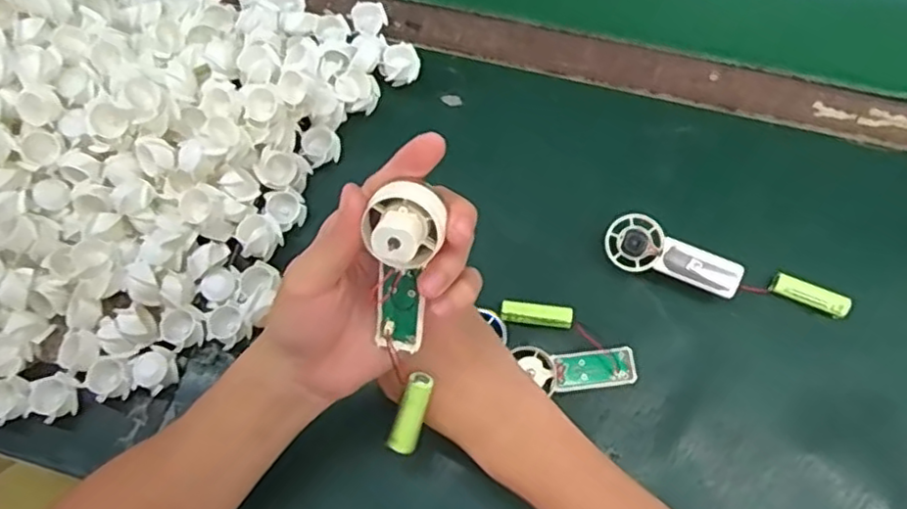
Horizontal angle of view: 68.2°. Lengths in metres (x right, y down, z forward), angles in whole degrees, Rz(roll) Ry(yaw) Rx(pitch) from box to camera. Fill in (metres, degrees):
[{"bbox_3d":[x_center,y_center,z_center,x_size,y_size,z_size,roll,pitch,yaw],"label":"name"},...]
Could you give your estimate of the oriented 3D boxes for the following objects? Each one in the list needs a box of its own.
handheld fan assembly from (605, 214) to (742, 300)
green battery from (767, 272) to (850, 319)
[{"bbox_3d":[0.155,0.001,0.472,0.092,0.015,0.035,21,70,10],"label":"handheld fan assembly"},{"bbox_3d":[0.250,0.029,0.471,0.051,0.014,0.015,23,70,11],"label":"green battery"}]

